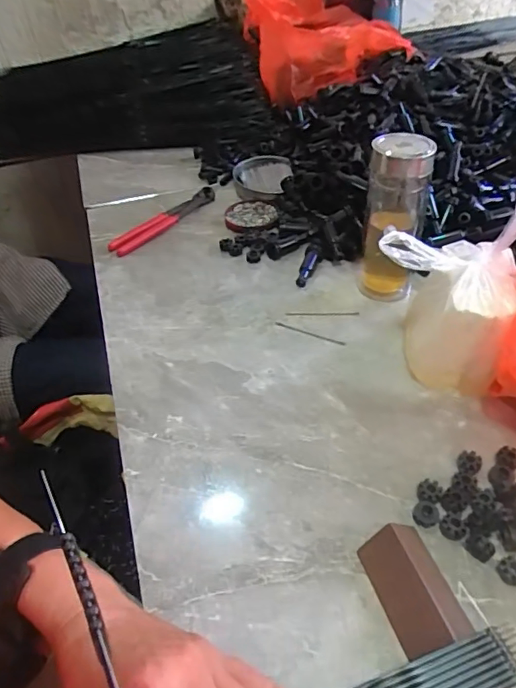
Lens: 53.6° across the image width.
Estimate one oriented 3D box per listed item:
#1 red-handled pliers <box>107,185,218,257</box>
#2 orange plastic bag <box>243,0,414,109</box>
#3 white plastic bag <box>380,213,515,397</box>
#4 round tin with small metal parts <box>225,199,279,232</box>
[{"bbox_3d":[-0.144,-0.188,0.767,0.045,0.012,0.192,27,52,29],"label":"red-handled pliers"},{"bbox_3d":[0.124,-0.680,1.119,0.268,0.138,0.470,-8,44,-3],"label":"orange plastic bag"},{"bbox_3d":[0.185,-0.053,0.483,0.118,0.168,0.108,22,50,26],"label":"white plastic bag"},{"bbox_3d":[-0.009,-0.190,0.761,0.078,0.011,0.090,-2,43,3],"label":"round tin with small metal parts"}]

